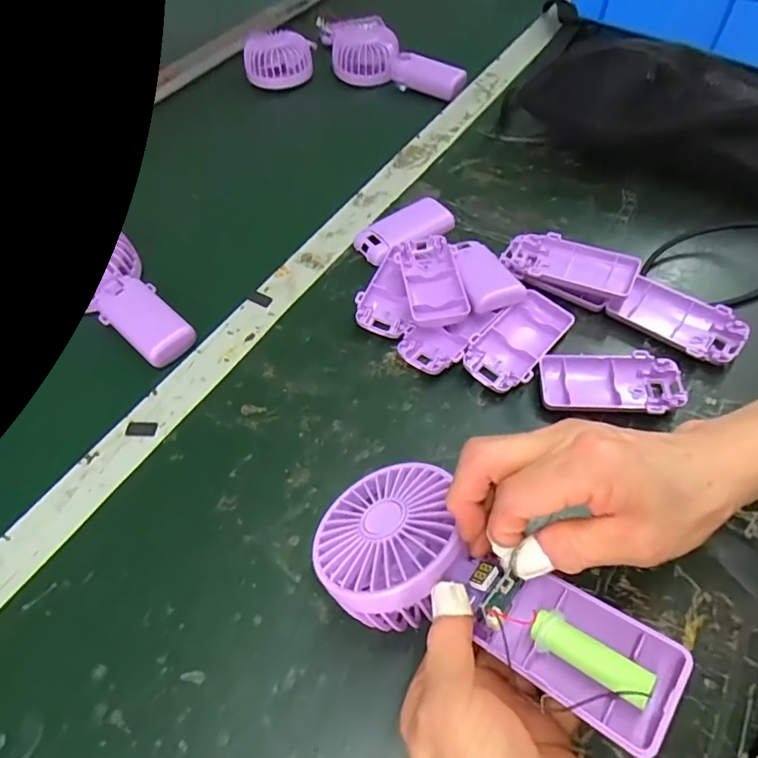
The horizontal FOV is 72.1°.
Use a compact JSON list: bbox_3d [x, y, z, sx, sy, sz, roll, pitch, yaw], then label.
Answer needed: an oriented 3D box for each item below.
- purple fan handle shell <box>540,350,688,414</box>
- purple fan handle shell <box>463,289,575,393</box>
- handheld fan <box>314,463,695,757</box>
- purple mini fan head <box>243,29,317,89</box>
[{"bbox_3d":[0.161,0.004,0.364,0.092,0.016,0.047,3,56,6],"label":"purple fan handle shell"},{"bbox_3d":[0.104,-0.028,0.391,0.047,0.018,0.091,32,63,23],"label":"purple fan handle shell"},{"bbox_3d":[0.045,0.097,0.251,0.177,0.035,0.081,20,58,34],"label":"handheld fan"},{"bbox_3d":[-0.133,-0.440,0.711,0.082,0.053,0.071,6,56,8],"label":"purple mini fan head"}]

